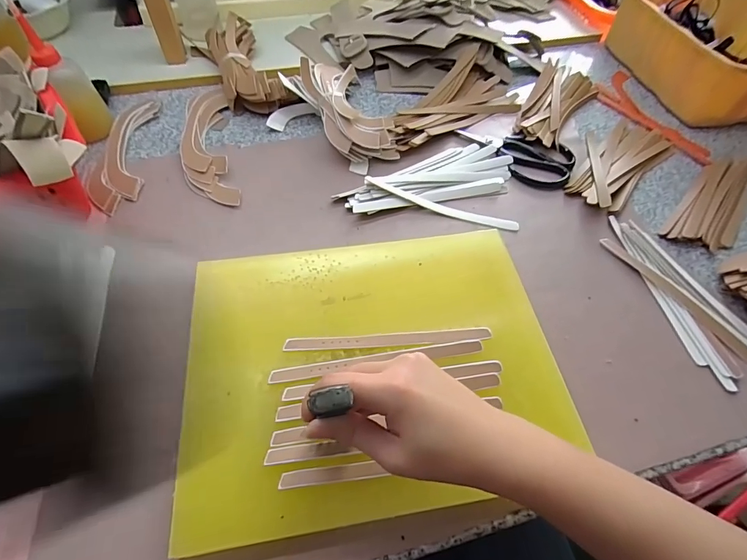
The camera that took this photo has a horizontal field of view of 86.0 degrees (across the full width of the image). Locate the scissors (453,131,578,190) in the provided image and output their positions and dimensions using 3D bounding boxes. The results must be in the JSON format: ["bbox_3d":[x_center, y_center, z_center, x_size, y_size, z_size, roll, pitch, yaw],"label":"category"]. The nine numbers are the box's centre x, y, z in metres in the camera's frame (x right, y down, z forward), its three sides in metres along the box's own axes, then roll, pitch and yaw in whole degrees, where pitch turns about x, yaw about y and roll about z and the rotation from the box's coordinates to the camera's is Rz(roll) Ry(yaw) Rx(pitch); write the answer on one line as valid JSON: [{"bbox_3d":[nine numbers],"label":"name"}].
[{"bbox_3d":[0.201,-0.183,0.578,0.168,0.015,0.087,23,58,13],"label":"scissors"}]

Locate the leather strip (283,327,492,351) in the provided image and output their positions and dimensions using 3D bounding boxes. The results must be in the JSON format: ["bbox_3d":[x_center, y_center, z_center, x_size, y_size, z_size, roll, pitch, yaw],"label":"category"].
[{"bbox_3d":[0.016,0.058,0.391,0.199,0.004,0.012,-3,73,-3],"label":"leather strip"}]

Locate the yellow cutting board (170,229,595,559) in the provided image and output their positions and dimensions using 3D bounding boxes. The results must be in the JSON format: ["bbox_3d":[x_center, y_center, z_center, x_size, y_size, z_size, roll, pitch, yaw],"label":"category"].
[{"bbox_3d":[-0.001,0.073,0.384,0.338,0.020,0.266,-6,56,-7],"label":"yellow cutting board"}]

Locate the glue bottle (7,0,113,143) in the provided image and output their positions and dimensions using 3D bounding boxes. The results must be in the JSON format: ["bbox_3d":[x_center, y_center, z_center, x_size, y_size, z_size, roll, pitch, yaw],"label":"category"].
[{"bbox_3d":[-0.389,-0.252,0.515,0.046,0.141,0.048,-26,61,-19],"label":"glue bottle"}]

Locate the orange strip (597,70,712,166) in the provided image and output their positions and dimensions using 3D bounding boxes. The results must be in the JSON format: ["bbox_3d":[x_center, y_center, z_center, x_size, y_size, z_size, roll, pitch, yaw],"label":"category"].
[{"bbox_3d":[0.441,-0.270,0.649,0.084,0.009,0.248,-10,57,-9],"label":"orange strip"}]

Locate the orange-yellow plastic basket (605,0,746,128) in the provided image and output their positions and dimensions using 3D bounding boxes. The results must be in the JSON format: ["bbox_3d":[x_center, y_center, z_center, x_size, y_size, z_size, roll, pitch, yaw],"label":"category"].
[{"bbox_3d":[0.567,-0.393,0.676,0.232,0.106,0.304,-8,57,-7],"label":"orange-yellow plastic basket"}]

